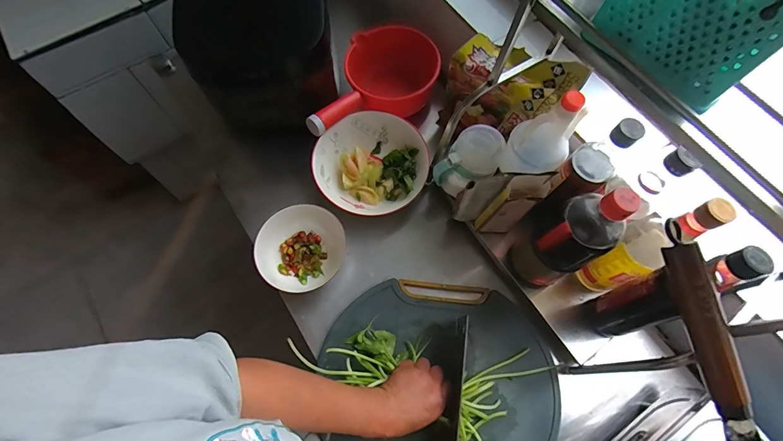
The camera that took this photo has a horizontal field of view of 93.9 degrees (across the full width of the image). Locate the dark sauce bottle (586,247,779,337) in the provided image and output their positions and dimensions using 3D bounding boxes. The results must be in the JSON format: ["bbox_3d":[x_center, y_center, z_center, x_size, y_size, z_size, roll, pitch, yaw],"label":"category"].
[{"bbox_3d":[0.337,0.099,0.469,0.057,0.253,0.072,19,70,7],"label":"dark sauce bottle"}]

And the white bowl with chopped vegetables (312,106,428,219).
[{"bbox_3d":[-0.031,-0.099,0.654,0.196,0.051,0.189,0,69,0],"label":"white bowl with chopped vegetables"}]

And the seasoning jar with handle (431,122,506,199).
[{"bbox_3d":[0.128,-0.091,0.591,0.075,0.085,0.100,37,73,13],"label":"seasoning jar with handle"}]

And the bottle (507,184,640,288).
[{"bbox_3d":[0.242,0.029,0.506,0.083,0.214,0.078,-30,72,-11],"label":"bottle"}]

